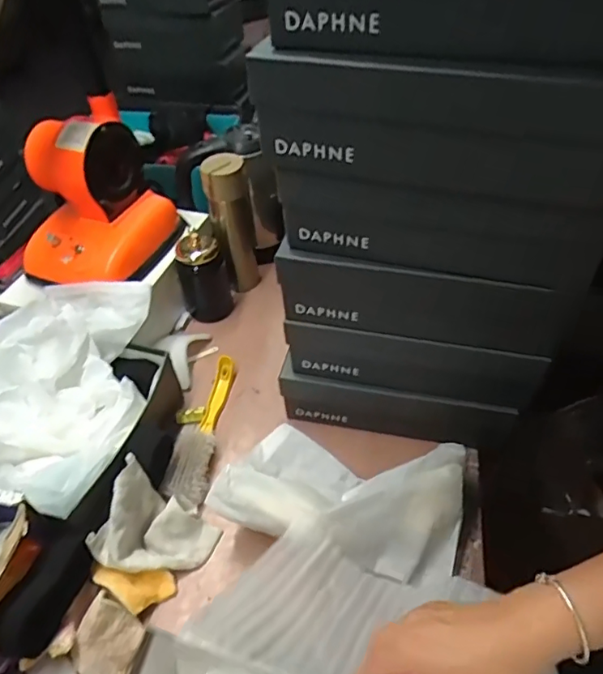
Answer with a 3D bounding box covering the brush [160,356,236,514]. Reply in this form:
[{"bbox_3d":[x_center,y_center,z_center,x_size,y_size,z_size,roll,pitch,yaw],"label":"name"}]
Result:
[{"bbox_3d":[-0.140,0.127,0.744,0.055,0.035,0.237,2,47,6],"label":"brush"}]

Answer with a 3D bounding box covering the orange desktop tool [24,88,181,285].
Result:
[{"bbox_3d":[-0.317,-0.213,0.779,0.160,0.192,0.183,12,49,15],"label":"orange desktop tool"}]

